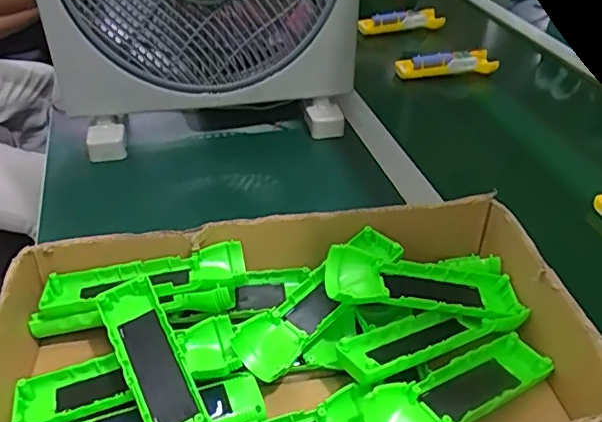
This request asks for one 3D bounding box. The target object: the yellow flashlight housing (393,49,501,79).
[{"bbox_3d":[0.242,-0.247,0.933,0.185,0.033,0.036,-10,40,-14],"label":"yellow flashlight housing"}]

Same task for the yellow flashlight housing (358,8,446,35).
[{"bbox_3d":[0.197,-0.372,1.097,0.188,0.035,0.033,-13,38,-20],"label":"yellow flashlight housing"}]

